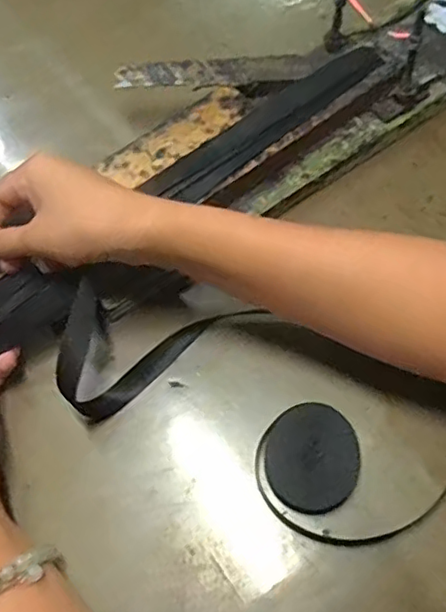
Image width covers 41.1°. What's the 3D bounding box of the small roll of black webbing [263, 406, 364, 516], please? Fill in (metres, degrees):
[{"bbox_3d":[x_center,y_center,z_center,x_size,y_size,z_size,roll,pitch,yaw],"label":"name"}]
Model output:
[{"bbox_3d":[0.053,0.091,0.359,0.055,0.017,0.059,-1,65,3],"label":"small roll of black webbing"}]

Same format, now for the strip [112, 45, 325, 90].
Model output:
[{"bbox_3d":[0.001,-0.181,0.455,0.163,0.006,0.032,-5,63,1],"label":"strip"}]

